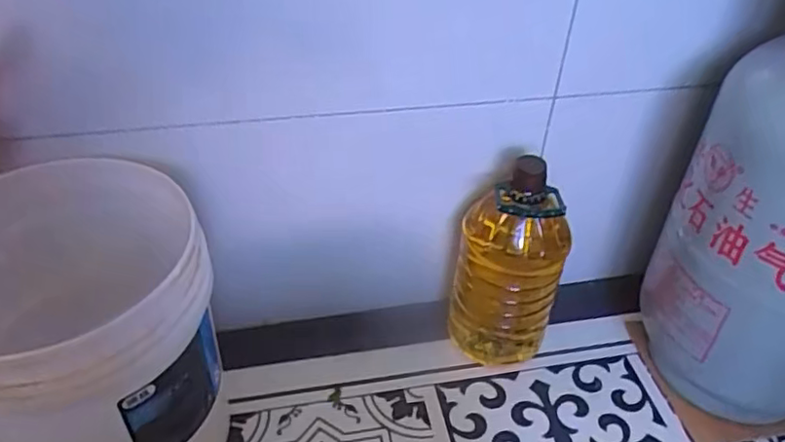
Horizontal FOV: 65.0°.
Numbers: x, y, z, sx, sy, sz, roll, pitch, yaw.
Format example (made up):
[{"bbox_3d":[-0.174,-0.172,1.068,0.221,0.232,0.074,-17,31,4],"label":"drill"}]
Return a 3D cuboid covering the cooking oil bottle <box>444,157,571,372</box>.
[{"bbox_3d":[0.166,0.067,0.891,0.145,0.355,0.127,12,42,12],"label":"cooking oil bottle"}]

